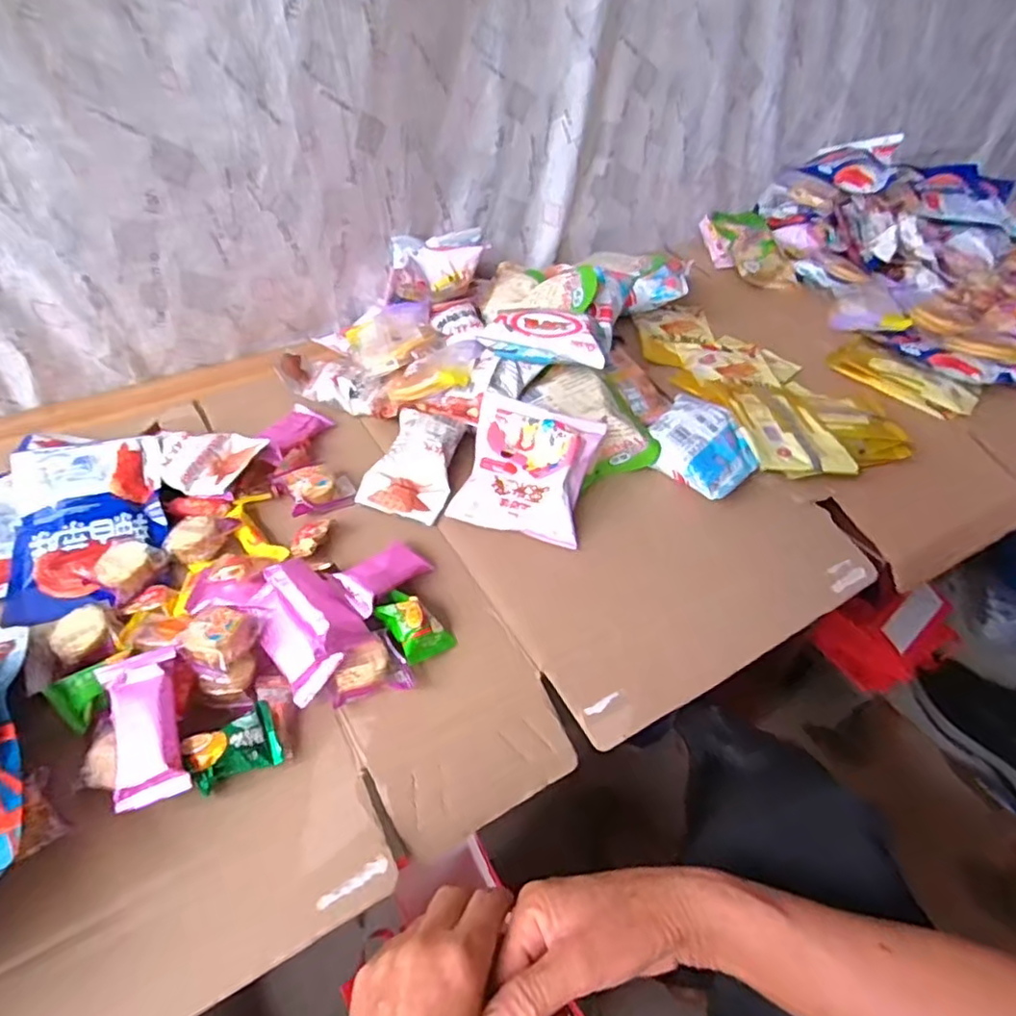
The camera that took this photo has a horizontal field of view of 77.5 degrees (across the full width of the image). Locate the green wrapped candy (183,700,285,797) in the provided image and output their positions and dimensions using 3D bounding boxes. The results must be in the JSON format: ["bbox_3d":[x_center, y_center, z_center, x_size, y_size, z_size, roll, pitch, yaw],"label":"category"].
[{"bbox_3d":[-0.177,0.154,0.409,0.053,0.024,0.035,-19,48,-21],"label":"green wrapped candy"}]

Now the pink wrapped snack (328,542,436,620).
[{"bbox_3d":[-0.096,0.051,0.500,0.037,0.020,0.082,29,35,25],"label":"pink wrapped snack"}]

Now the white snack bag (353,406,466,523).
[{"bbox_3d":[-0.087,-0.041,0.600,0.075,0.024,0.112,16,71,4],"label":"white snack bag"}]

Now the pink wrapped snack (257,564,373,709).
[{"bbox_3d":[-0.145,0.083,0.461,0.064,0.047,0.090,-27,51,-27],"label":"pink wrapped snack"}]

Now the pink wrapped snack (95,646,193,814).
[{"bbox_3d":[-0.229,0.134,0.397,0.043,0.015,0.096,-16,60,-18],"label":"pink wrapped snack"}]

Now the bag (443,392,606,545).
[{"bbox_3d":[0.019,-0.033,0.579,0.112,0.037,0.117,13,82,14],"label":"bag"}]

